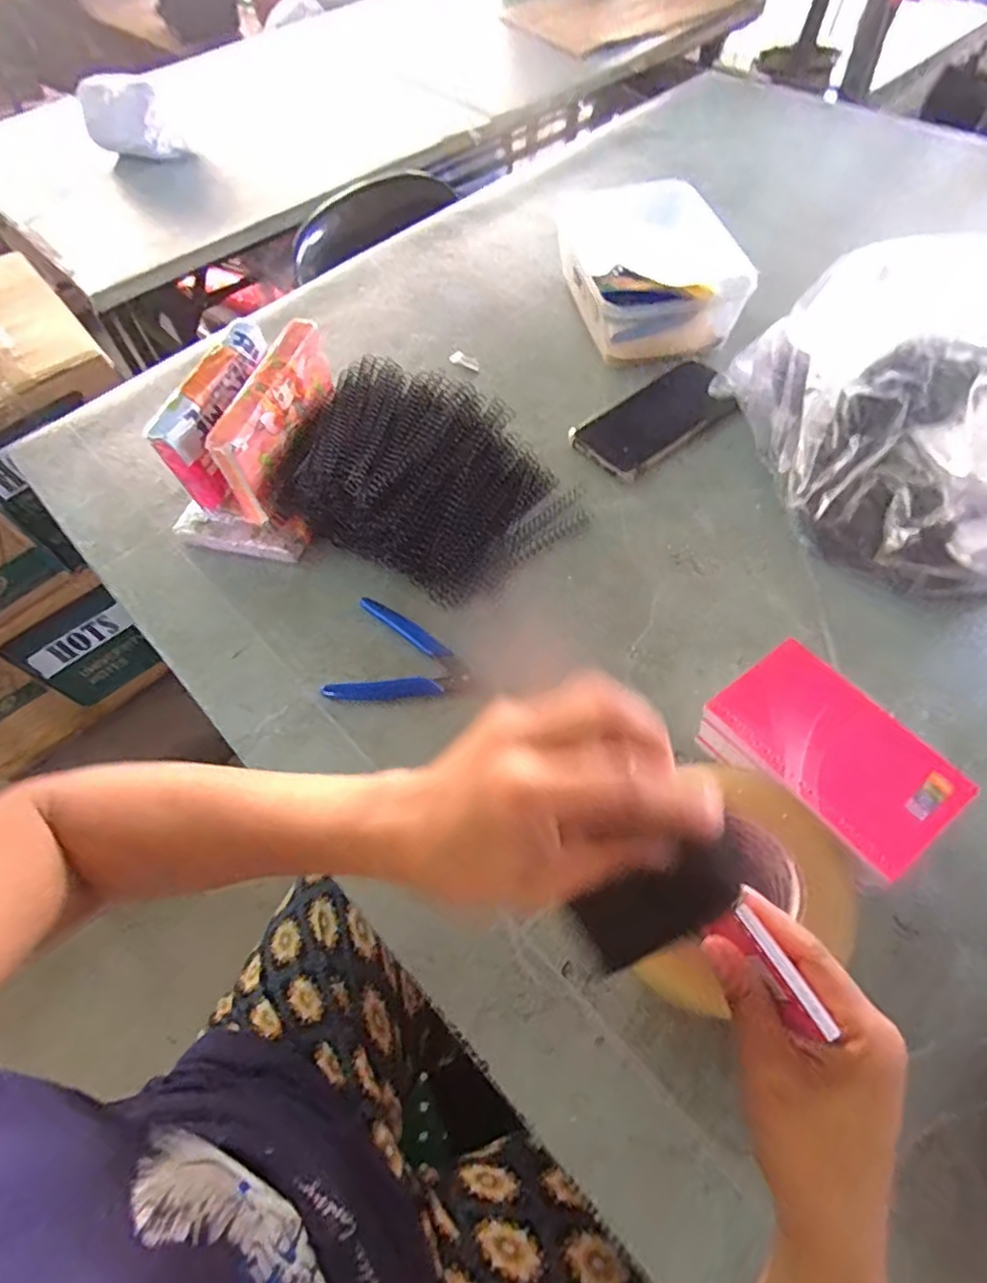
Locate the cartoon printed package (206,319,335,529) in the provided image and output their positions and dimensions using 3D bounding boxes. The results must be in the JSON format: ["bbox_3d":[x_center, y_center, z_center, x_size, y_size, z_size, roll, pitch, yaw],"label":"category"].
[{"bbox_3d":[-0.183,-0.189,0.512,0.028,0.076,0.150,12,62,11],"label":"cartoon printed package"}]

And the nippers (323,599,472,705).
[{"bbox_3d":[-0.069,0.012,0.465,0.100,0.014,0.086,11,61,10],"label":"nippers"}]

